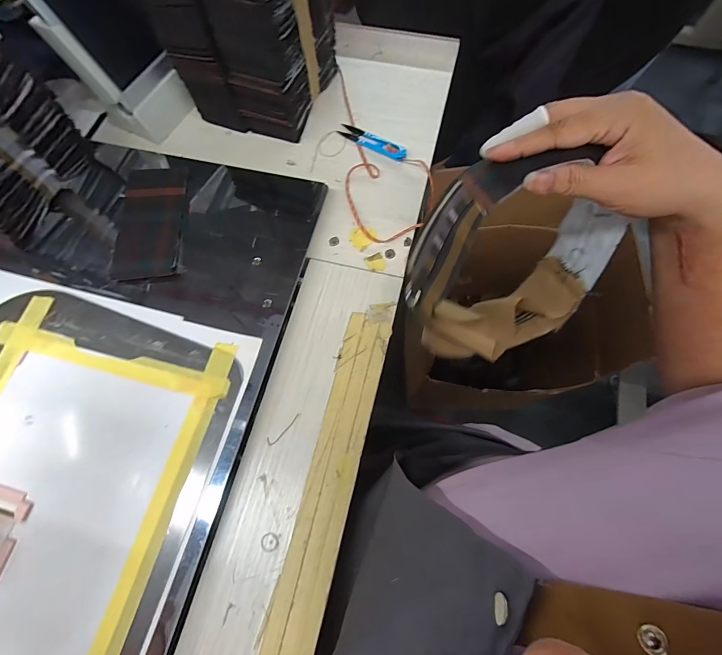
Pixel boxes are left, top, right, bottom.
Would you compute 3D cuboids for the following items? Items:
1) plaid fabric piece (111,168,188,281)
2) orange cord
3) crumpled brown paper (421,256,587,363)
[{"bbox_3d":[-0.247,-0.130,0.413,0.074,0.013,0.152,-4,70,1],"label":"plaid fabric piece"},{"bbox_3d":[0.027,-0.243,0.473,0.115,0.009,0.292,-9,70,-1],"label":"orange cord"},{"bbox_3d":[0.141,-0.015,0.363,0.150,0.042,0.073,-18,71,-4],"label":"crumpled brown paper"}]

